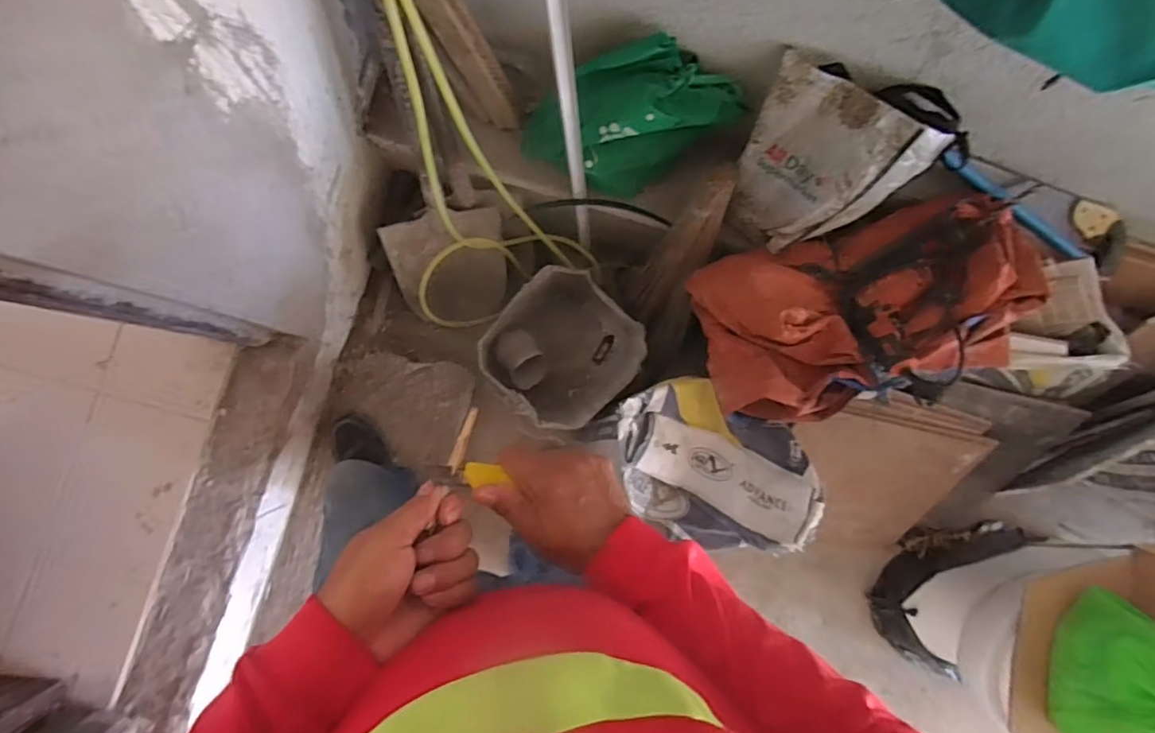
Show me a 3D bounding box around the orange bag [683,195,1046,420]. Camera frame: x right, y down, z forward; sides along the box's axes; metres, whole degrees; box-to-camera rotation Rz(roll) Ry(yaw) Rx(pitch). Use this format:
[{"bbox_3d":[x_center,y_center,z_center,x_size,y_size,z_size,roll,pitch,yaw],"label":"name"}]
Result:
[{"bbox_3d":[0.535,-0.109,1.041,0.583,0.196,0.325,-15,89,-6],"label":"orange bag"}]

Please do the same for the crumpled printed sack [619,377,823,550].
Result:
[{"bbox_3d":[0.233,0.188,1.052,0.376,0.142,0.281,30,85,-3],"label":"crumpled printed sack"}]

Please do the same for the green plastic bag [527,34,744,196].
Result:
[{"bbox_3d":[0.112,-0.458,1.047,0.289,0.258,0.202,-31,91,-6],"label":"green plastic bag"}]

